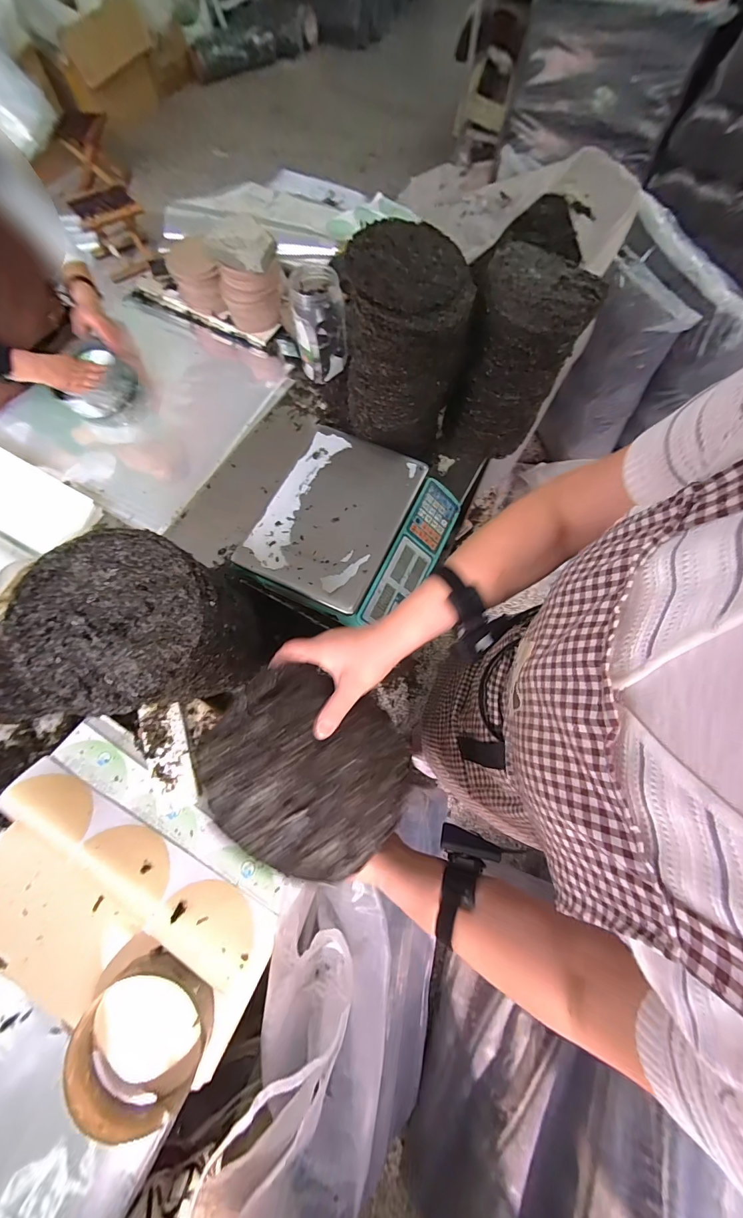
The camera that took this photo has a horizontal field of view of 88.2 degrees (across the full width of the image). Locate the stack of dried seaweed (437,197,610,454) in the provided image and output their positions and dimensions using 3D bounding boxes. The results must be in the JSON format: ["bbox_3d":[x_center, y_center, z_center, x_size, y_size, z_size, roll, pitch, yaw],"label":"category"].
[{"bbox_3d":[0.288,-0.501,0.810,0.205,0.343,0.164,7,71,2],"label":"stack of dried seaweed"}]

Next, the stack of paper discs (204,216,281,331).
[{"bbox_3d":[-0.313,-0.841,0.996,0.149,0.205,0.138,-22,72,-8],"label":"stack of paper discs"}]

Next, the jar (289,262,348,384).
[{"bbox_3d":[-0.126,-0.693,0.953,0.118,0.204,0.142,-7,71,-3],"label":"jar"}]

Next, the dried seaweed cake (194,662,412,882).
[{"bbox_3d":[-0.063,0.156,0.380,0.186,0.035,0.186,4,73,-11],"label":"dried seaweed cake"}]

